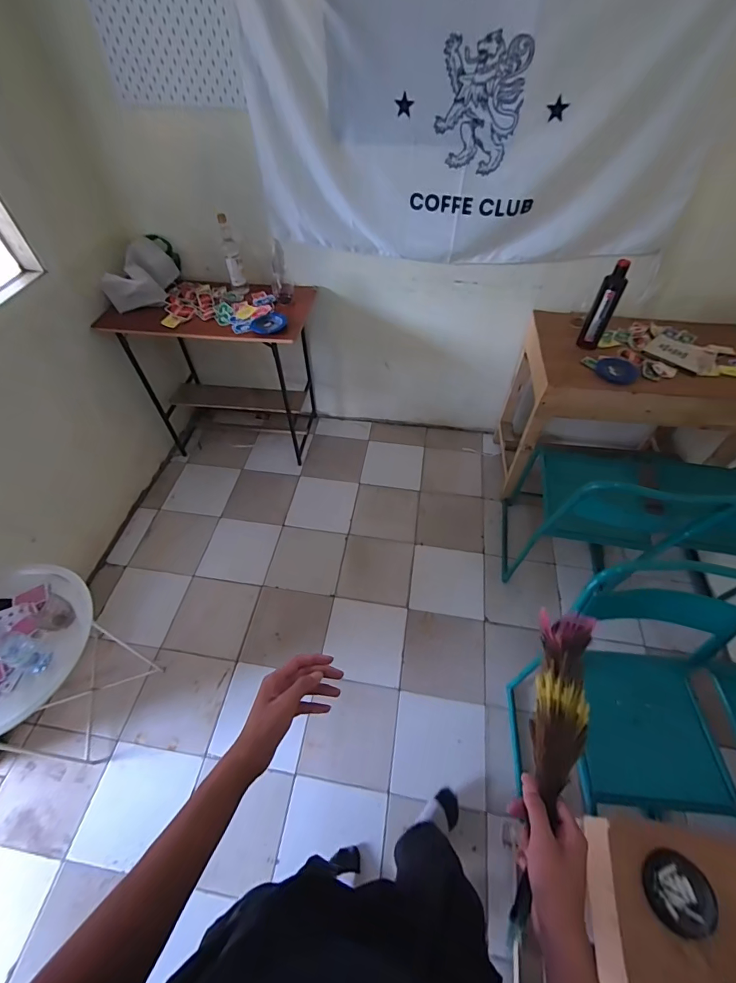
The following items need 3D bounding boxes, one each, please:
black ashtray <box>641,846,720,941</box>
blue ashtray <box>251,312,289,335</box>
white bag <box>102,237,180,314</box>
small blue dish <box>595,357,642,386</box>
[{"bbox_3d":[0.476,0.614,0.629,0.086,0.029,0.095,-7,53,-7],"label":"black ashtray"},{"bbox_3d":[-0.368,-0.626,1.514,0.127,0.036,0.118,1,53,-1],"label":"blue ashtray"},{"bbox_3d":[-0.858,-0.807,1.553,0.169,0.158,0.256,7,53,4],"label":"white bag"},{"bbox_3d":[0.844,-0.408,1.391,0.133,0.022,0.119,22,55,15],"label":"small blue dish"}]

